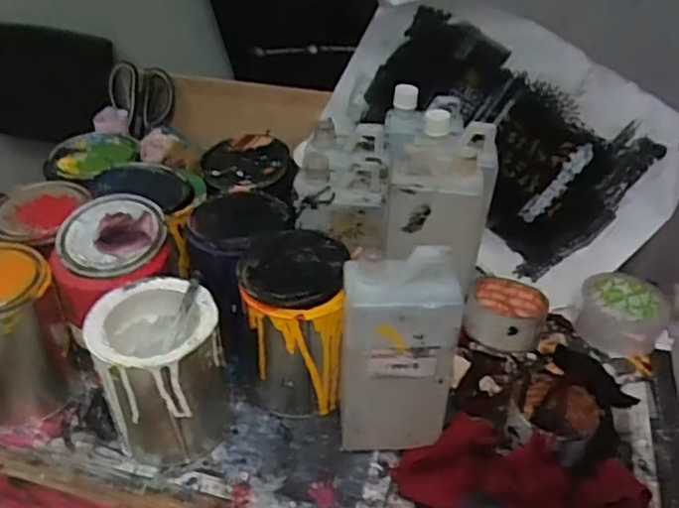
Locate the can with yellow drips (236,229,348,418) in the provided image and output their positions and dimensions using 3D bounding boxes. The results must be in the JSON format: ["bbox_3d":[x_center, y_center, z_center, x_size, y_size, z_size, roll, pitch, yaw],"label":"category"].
[{"bbox_3d":[-0.048,0.070,0.644,0.102,0.159,0.100,1,38,-1],"label":"can with yellow drips"}]

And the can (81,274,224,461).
[{"bbox_3d":[-0.163,0.109,0.599,0.103,0.145,0.111,1,38,-1],"label":"can"}]

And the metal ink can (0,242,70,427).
[{"bbox_3d":[-0.323,0.077,0.627,0.102,0.161,0.098,1,38,-1],"label":"metal ink can"}]

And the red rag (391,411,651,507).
[{"bbox_3d":[0.163,0.194,0.591,0.212,0.043,0.108,11,39,11],"label":"red rag"}]

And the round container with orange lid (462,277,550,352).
[{"bbox_3d":[0.183,0.063,0.710,0.081,0.045,0.085,1,38,-1],"label":"round container with orange lid"}]

